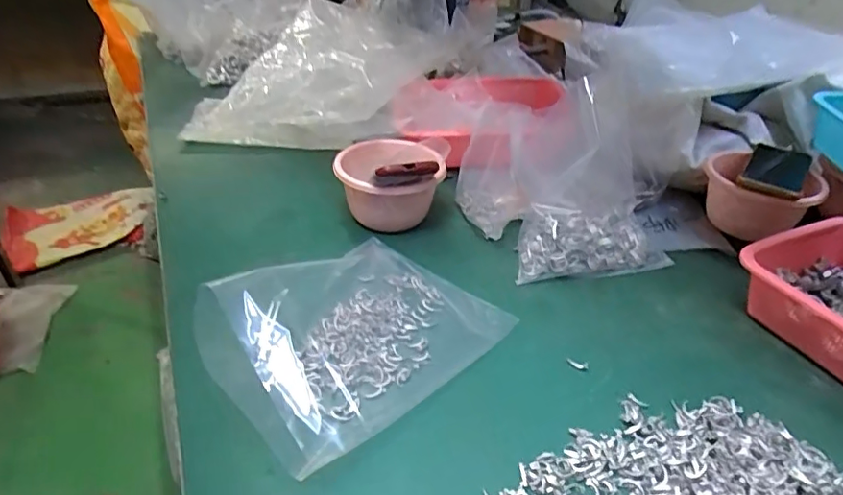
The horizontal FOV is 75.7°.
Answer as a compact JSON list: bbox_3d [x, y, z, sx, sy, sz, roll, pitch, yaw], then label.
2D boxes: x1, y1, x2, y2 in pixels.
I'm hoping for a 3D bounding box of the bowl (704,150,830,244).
[{"bbox_3d":[0.462,-0.066,0.761,0.116,0.090,0.147,-22,41,-31],"label":"bowl"}]

